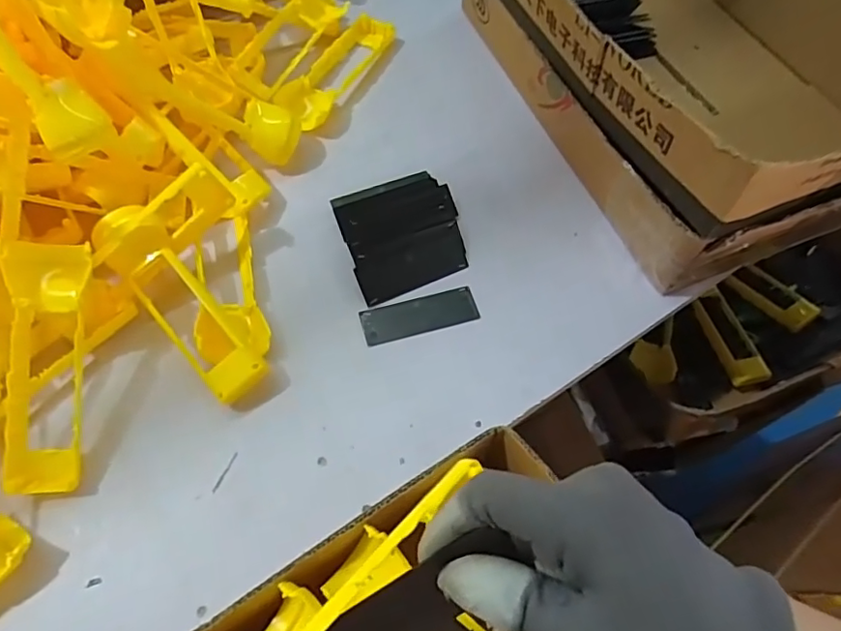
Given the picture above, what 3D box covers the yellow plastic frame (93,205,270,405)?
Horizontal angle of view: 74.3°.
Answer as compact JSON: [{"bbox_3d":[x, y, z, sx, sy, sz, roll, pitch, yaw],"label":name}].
[{"bbox_3d":[-0.173,-0.012,0.398,0.044,0.032,0.164,-37,82,-19],"label":"yellow plastic frame"}]

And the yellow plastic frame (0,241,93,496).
[{"bbox_3d":[-0.244,0.034,0.363,0.048,0.017,0.162,0,89,-2],"label":"yellow plastic frame"}]

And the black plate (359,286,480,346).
[{"bbox_3d":[0.000,-0.001,0.440,0.092,0.004,0.030,-14,64,-10],"label":"black plate"}]

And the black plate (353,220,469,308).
[{"bbox_3d":[-0.006,-0.044,0.454,0.095,0.004,0.043,-22,88,-16],"label":"black plate"}]

